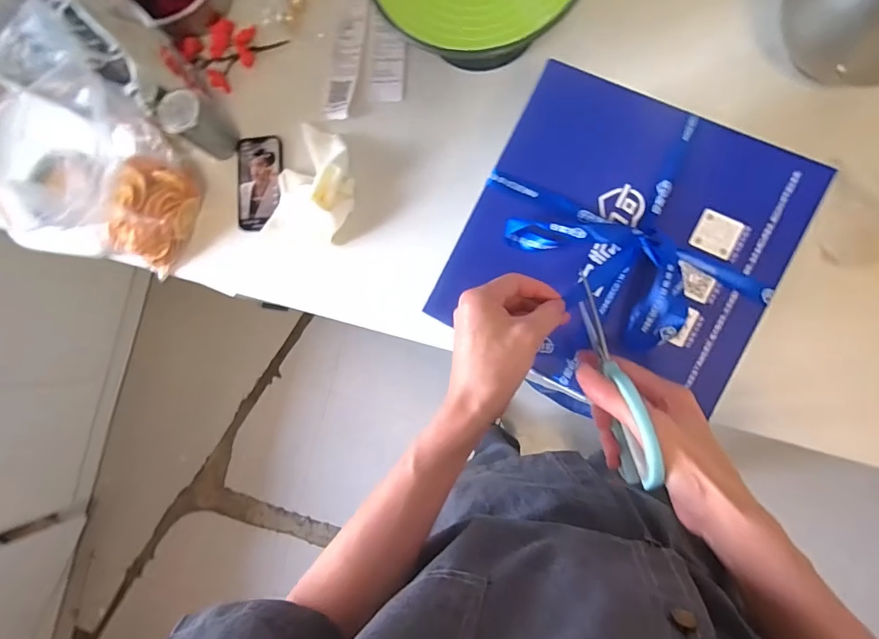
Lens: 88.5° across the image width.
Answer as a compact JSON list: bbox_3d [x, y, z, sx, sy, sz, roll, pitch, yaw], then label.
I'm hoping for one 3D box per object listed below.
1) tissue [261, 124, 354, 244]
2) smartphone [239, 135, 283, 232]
[{"bbox_3d":[-0.191,-0.205,0.670,0.118,0.061,0.174,15,89,9],"label":"tissue"},{"bbox_3d":[-0.284,-0.215,0.710,0.074,0.011,0.146,-5,86,8],"label":"smartphone"}]

